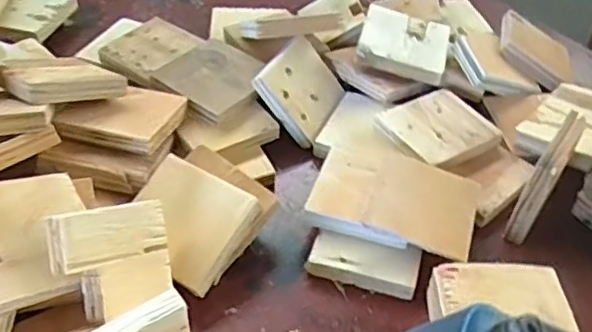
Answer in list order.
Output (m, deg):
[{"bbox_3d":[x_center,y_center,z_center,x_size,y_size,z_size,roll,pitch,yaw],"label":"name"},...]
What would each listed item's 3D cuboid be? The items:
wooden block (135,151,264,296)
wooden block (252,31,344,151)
[{"bbox_3d":[-0.086,0.042,0.487,0.090,0.011,0.082,27,72,17],"label":"wooden block"},{"bbox_3d":[0.006,-0.077,0.619,0.079,0.012,0.092,48,49,-16],"label":"wooden block"}]

